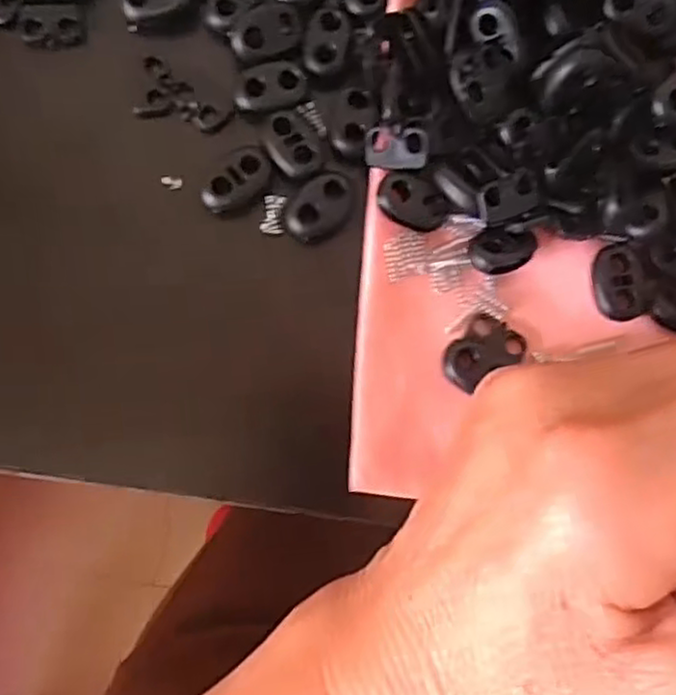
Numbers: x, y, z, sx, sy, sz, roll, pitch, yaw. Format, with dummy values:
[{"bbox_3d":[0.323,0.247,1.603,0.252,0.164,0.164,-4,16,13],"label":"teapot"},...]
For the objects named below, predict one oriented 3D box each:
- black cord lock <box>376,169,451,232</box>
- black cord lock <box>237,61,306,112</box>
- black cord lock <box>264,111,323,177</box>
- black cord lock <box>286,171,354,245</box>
[{"bbox_3d":[0.022,-0.041,0.202,0.021,0.004,0.014,21,96,-15],"label":"black cord lock"},{"bbox_3d":[-0.019,-0.076,0.205,0.020,0.004,0.011,-7,82,-4],"label":"black cord lock"},{"bbox_3d":[-0.013,-0.059,0.204,0.013,0.005,0.020,-38,85,-7],"label":"black cord lock"},{"bbox_3d":[-0.006,-0.041,0.202,0.016,0.004,0.022,30,81,2],"label":"black cord lock"}]

